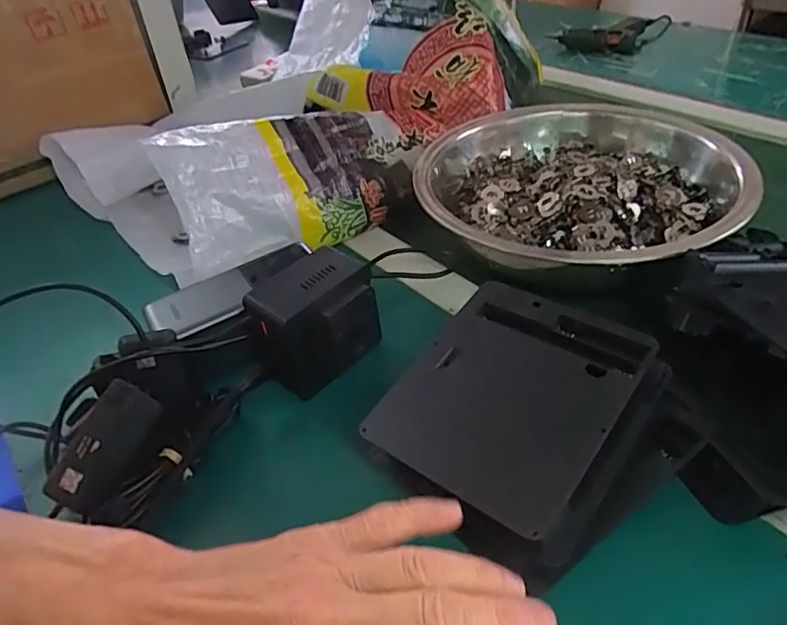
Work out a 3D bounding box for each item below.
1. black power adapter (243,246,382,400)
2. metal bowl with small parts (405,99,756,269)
[{"bbox_3d":[-0.051,0.010,0.387,0.080,0.070,0.058,-34,46,-30],"label":"black power adapter"},{"bbox_3d":[0.162,-0.102,0.493,0.213,0.070,0.254,-17,40,-13],"label":"metal bowl with small parts"}]

